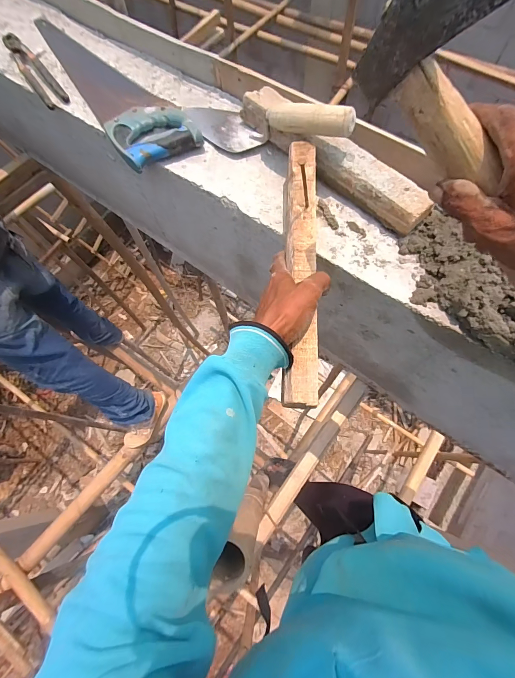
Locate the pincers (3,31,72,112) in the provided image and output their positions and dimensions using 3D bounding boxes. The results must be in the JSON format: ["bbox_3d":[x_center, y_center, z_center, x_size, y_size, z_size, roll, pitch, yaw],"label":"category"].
[{"bbox_3d":[-0.416,-0.500,0.604,0.042,0.021,0.215,-36,73,-10],"label":"pincers"}]

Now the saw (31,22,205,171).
[{"bbox_3d":[-0.268,-0.468,0.584,0.123,0.031,0.470,-33,72,-9],"label":"saw"}]

